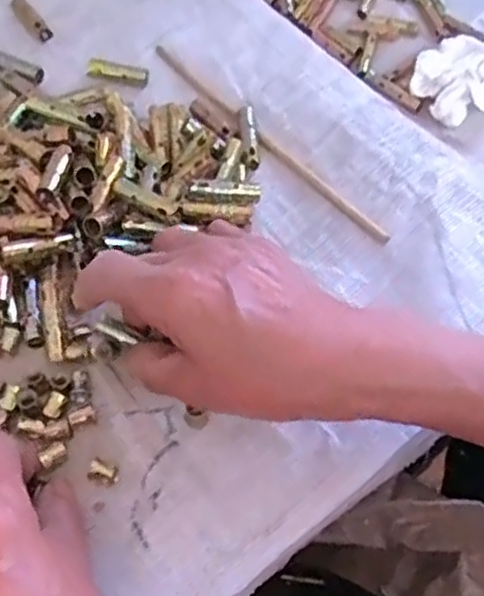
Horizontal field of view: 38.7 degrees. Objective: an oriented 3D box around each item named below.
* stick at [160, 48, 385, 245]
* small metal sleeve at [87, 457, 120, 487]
[{"bbox_3d":[0.012,-0.103,0.432,0.012,0.006,0.213,-34,66,-22],"label":"stick"},{"bbox_3d":[-0.065,0.082,0.323,0.014,0.007,0.010,20,59,9],"label":"small metal sleeve"}]

